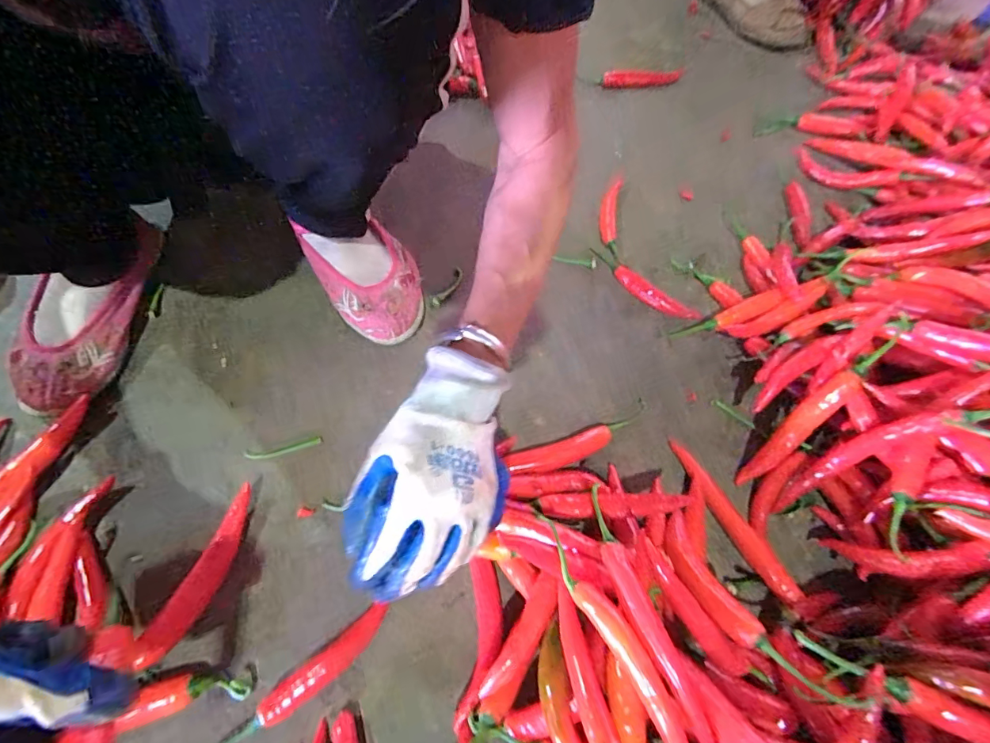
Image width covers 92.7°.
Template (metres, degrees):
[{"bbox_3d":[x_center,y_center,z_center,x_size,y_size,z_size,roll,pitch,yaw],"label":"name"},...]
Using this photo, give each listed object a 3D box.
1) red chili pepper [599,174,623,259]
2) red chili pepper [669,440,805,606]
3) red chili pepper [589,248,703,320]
[{"bbox_3d":[0.140,-0.191,0.576,0.024,0.016,0.125,9,62,2],"label":"red chili pepper"},{"bbox_3d":[0.200,0.124,0.404,0.016,0.021,0.149,-23,65,-14],"label":"red chili pepper"},{"bbox_3d":[0.162,-0.096,0.529,0.140,0.012,0.028,37,66,16],"label":"red chili pepper"}]

